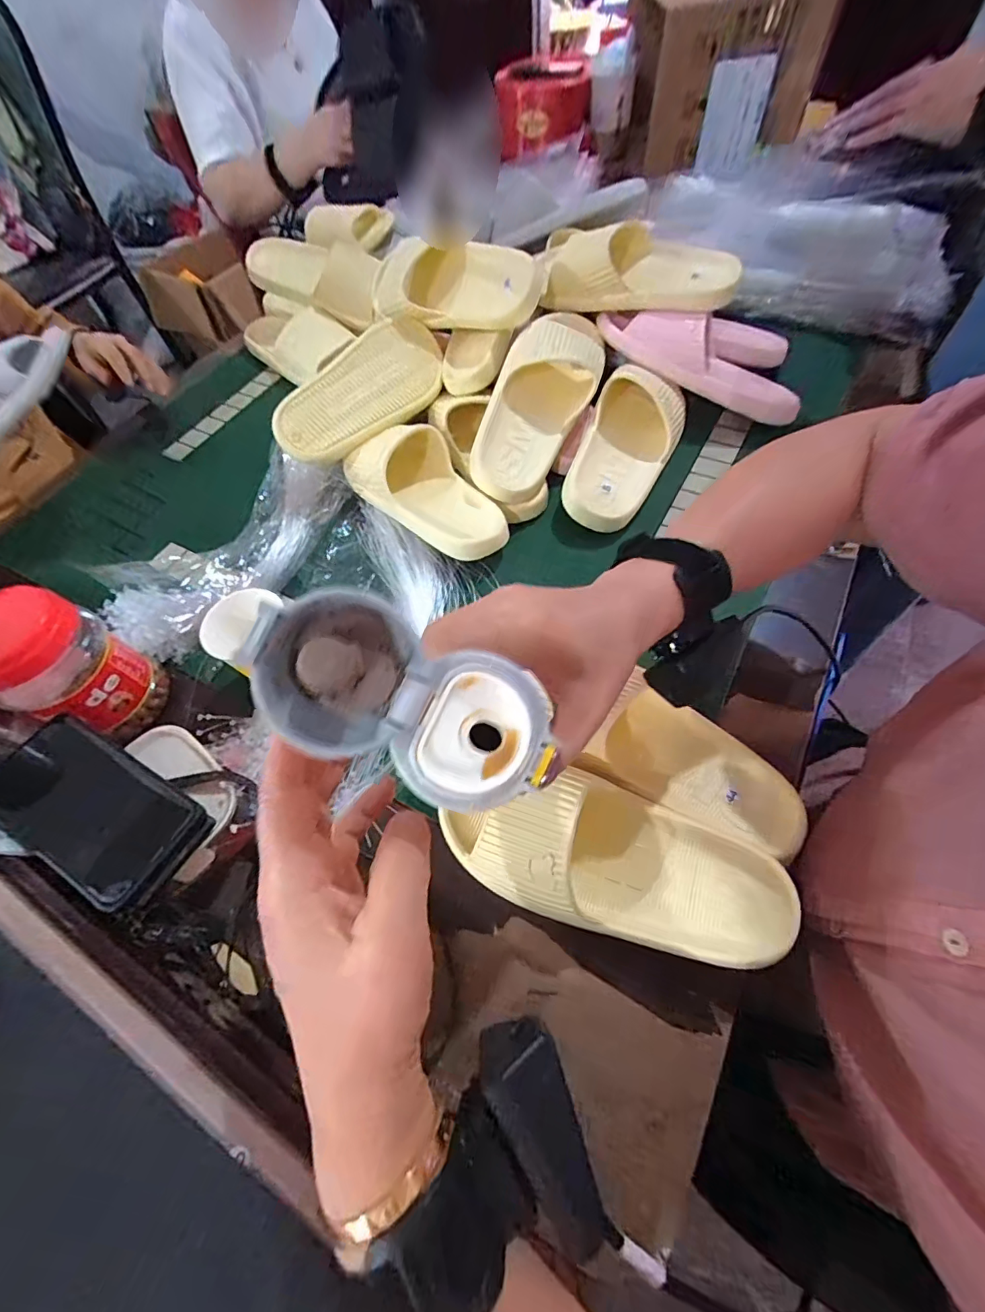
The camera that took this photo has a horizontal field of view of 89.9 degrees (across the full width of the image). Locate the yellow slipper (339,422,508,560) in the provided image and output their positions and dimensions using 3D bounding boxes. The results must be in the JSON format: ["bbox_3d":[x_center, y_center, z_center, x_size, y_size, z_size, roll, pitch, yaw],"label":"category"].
[{"bbox_3d":[-0.065,-0.188,0.546,0.216,0.060,0.103,36,67,23],"label":"yellow slipper"}]

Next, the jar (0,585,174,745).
[{"bbox_3d":[-0.361,0.011,0.423,0.073,0.140,0.094,27,64,20],"label":"jar"}]

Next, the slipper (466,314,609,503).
[{"bbox_3d":[0.050,-0.286,0.557,0.094,0.066,0.241,25,83,18],"label":"slipper"}]

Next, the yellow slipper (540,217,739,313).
[{"bbox_3d":[0.170,-0.465,0.581,0.235,0.070,0.088,8,59,10],"label":"yellow slipper"}]

